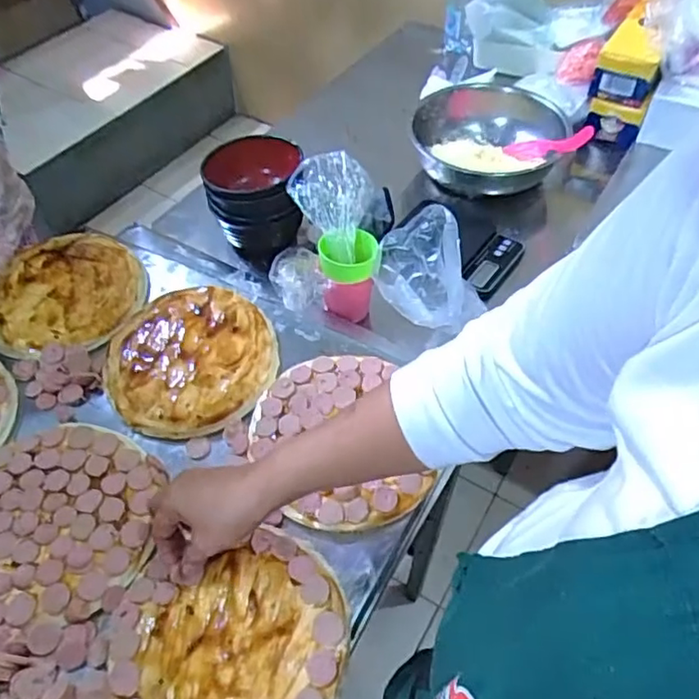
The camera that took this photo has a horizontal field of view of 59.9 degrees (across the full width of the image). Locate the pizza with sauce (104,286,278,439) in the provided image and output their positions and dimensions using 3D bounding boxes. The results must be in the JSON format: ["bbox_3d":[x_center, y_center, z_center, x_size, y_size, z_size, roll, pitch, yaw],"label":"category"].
[{"bbox_3d":[-0.179,0.008,0.687,0.189,0.022,0.178,1,58,-1],"label":"pizza with sauce"}]

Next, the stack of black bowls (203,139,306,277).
[{"bbox_3d":[-0.134,-0.218,0.885,0.136,0.121,0.167,-11,59,-8],"label":"stack of black bowls"}]

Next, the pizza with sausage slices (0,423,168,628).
[{"bbox_3d":[-0.286,0.160,0.582,0.189,0.020,0.191,1,58,-1],"label":"pizza with sausage slices"}]

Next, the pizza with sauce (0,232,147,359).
[{"bbox_3d":[-0.356,-0.077,0.762,0.189,0.022,0.191,-8,59,-7],"label":"pizza with sauce"}]

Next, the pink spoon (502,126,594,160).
[{"bbox_3d":[0.315,-0.318,0.948,0.035,0.038,0.140,-44,29,-25],"label":"pink spoon"}]

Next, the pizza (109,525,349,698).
[{"bbox_3d":[-0.097,0.247,0.504,0.190,0.018,0.170,-18,60,-12],"label":"pizza"}]

